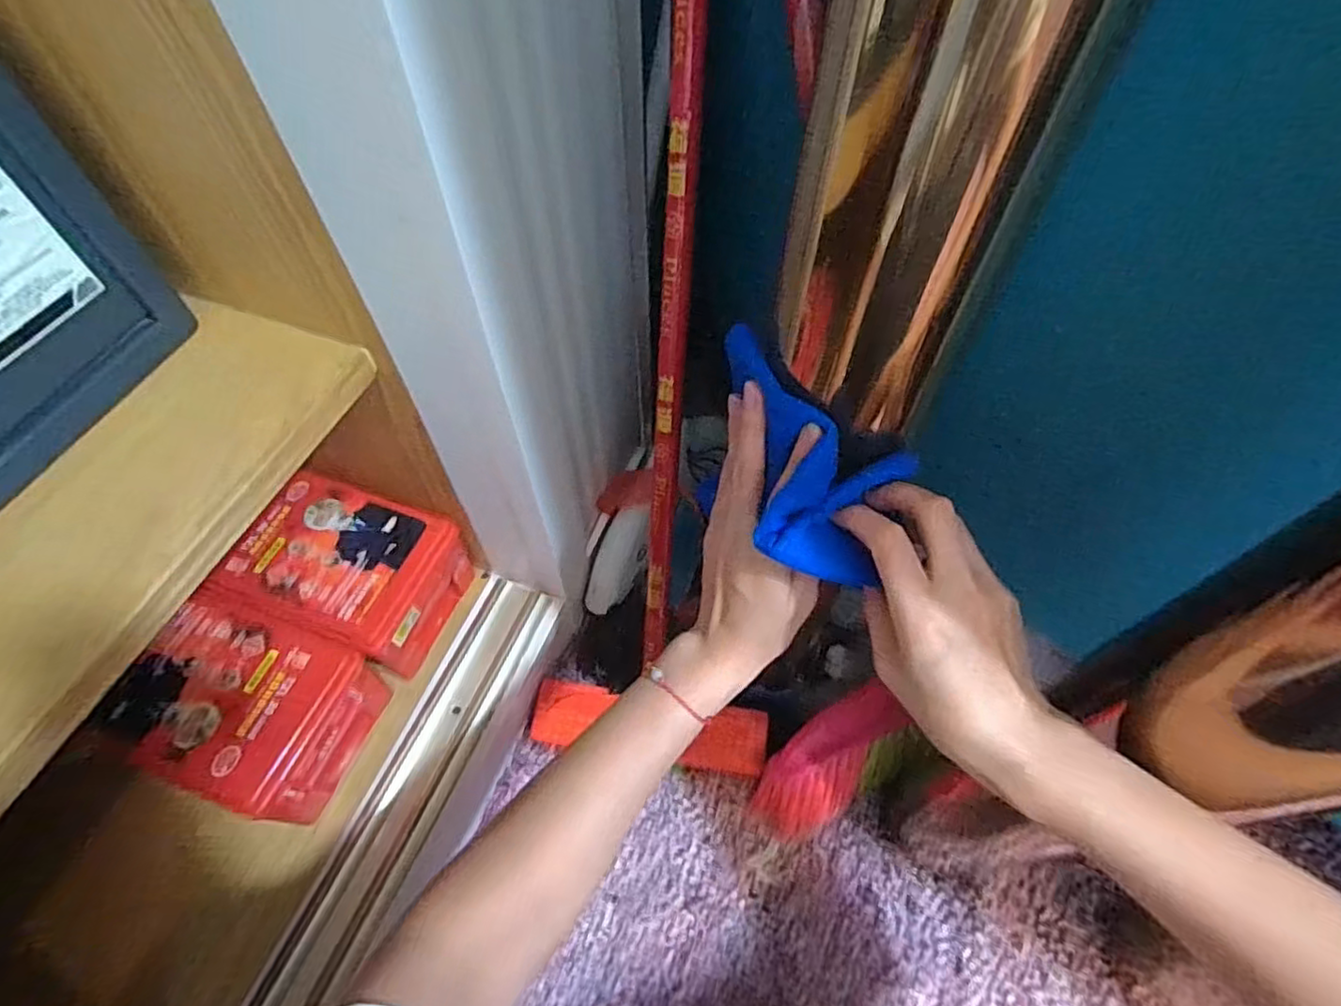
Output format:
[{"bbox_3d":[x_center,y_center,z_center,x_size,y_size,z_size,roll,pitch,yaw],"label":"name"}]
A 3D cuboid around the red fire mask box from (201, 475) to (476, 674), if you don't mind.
[{"bbox_3d":[-0.293,0.076,0.628,0.149,0.118,0.134,17,58,11],"label":"red fire mask box"}]

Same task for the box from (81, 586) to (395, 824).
[{"bbox_3d":[-0.350,0.182,0.560,0.174,0.116,0.138,18,58,12],"label":"box"}]

